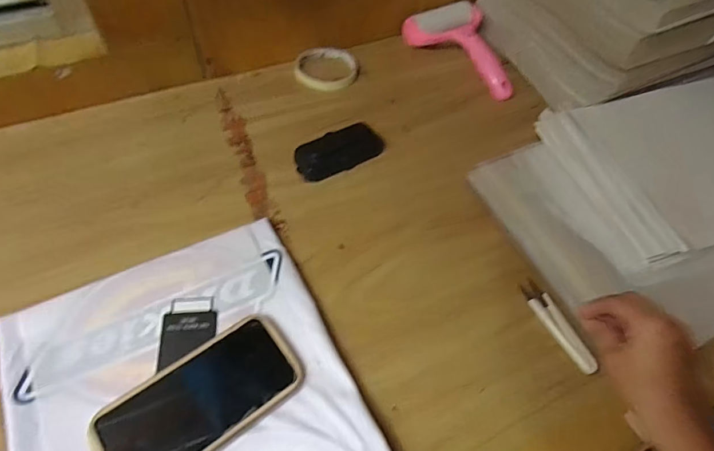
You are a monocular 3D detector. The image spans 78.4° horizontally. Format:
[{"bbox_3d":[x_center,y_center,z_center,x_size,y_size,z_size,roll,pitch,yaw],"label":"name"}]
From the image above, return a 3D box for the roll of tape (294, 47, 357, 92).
[{"bbox_3d":[-0.043,-0.226,0.630,0.088,0.012,0.088,-2,56,-4],"label":"roll of tape"}]

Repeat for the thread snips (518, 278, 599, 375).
[{"bbox_3d":[0.201,0.097,0.434,0.025,0.012,0.101,-20,60,-16],"label":"thread snips"}]

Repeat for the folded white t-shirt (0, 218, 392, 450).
[{"bbox_3d":[-0.127,0.160,0.353,0.254,0.019,0.325,-22,60,-17],"label":"folded white t-shirt"}]

